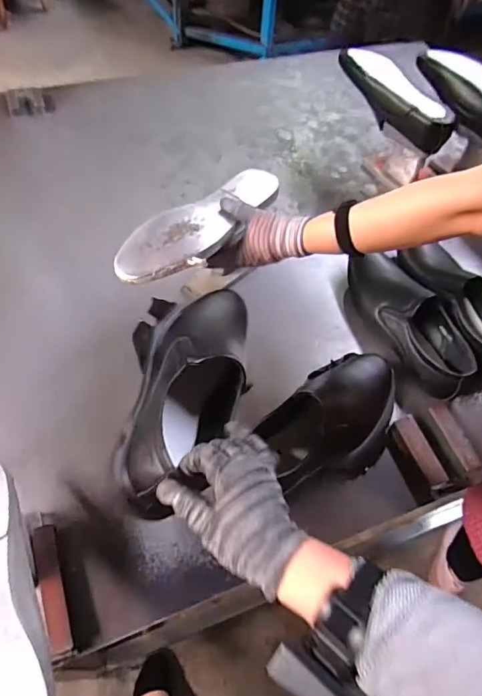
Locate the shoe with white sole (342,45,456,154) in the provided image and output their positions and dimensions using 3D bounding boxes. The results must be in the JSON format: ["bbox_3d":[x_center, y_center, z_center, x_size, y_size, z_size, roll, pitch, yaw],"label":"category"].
[{"bbox_3d":[0.293,-0.483,0.930,0.078,0.087,0.281,-25,61,-21],"label":"shoe with white sole"}]

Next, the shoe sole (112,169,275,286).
[{"bbox_3d":[-0.048,-0.182,0.664,0.088,0.034,0.287,38,60,19],"label":"shoe sole"}]

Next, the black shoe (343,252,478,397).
[{"bbox_3d":[0.271,-0.056,0.773,0.102,0.089,0.291,-19,59,-18],"label":"black shoe"}]

